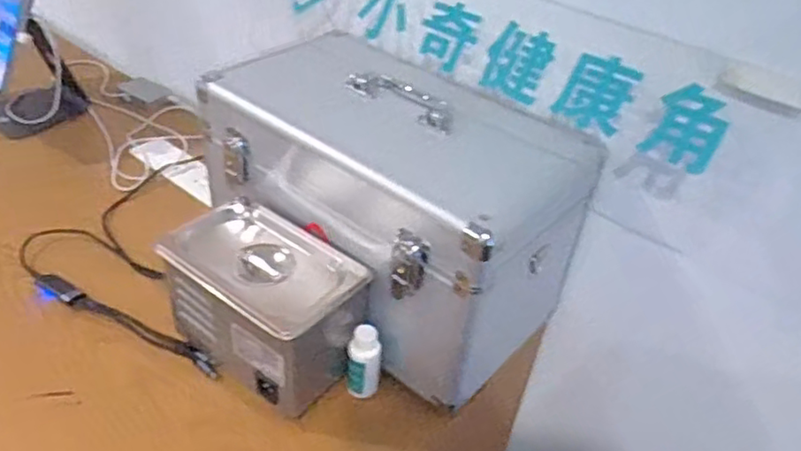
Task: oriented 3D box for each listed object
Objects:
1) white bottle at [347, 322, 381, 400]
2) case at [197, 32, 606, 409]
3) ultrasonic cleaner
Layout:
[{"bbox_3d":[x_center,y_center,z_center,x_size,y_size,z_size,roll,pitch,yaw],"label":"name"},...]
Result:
[{"bbox_3d":[-0.033,0.126,0.595,0.029,0.078,0.021,4,38,-2],"label":"white bottle"},{"bbox_3d":[-0.006,-0.026,0.651,0.318,0.198,0.205,32,45,30],"label":"case"},{"bbox_3d":[-0.127,0.073,0.601,0.172,0.121,0.111,30,44,28],"label":"ultrasonic cleaner"}]

